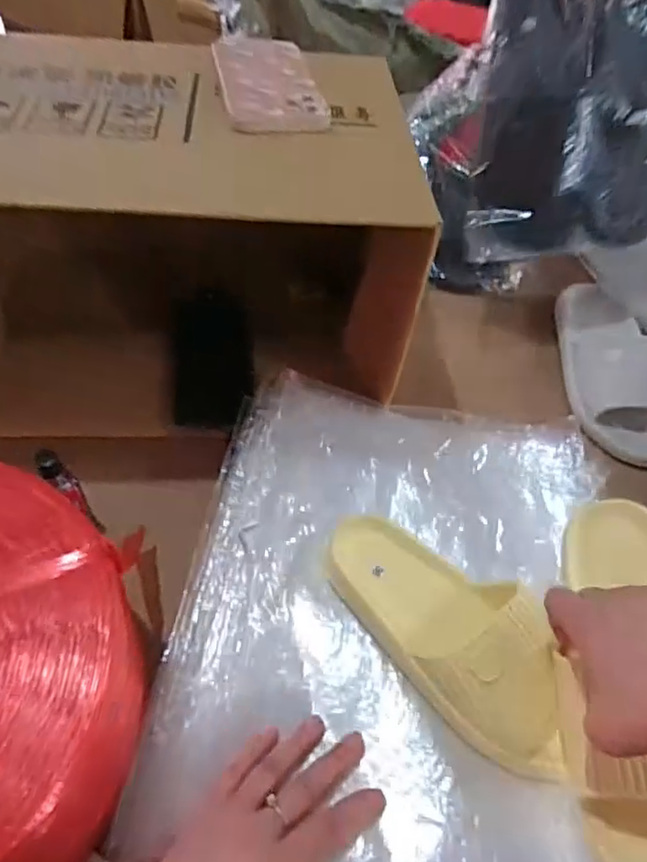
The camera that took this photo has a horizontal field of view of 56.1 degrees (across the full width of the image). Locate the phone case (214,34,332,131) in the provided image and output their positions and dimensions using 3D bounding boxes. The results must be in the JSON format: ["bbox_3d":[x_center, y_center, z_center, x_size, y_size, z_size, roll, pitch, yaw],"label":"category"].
[{"bbox_3d":[-0.048,-0.302,0.520,0.079,0.009,0.172,-7,52,-10],"label":"phone case"}]

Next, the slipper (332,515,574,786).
[{"bbox_3d":[0.094,0.138,0.443,0.091,0.049,0.214,-29,59,-25],"label":"slipper"}]

